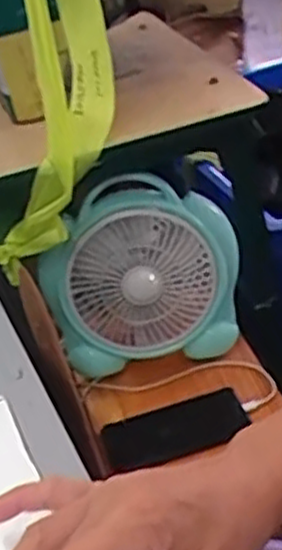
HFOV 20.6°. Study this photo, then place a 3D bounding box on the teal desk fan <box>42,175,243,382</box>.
[{"bbox_3d":[0.004,0.007,0.959,0.236,0.220,0.095,-18,33,-12],"label":"teal desk fan"}]

